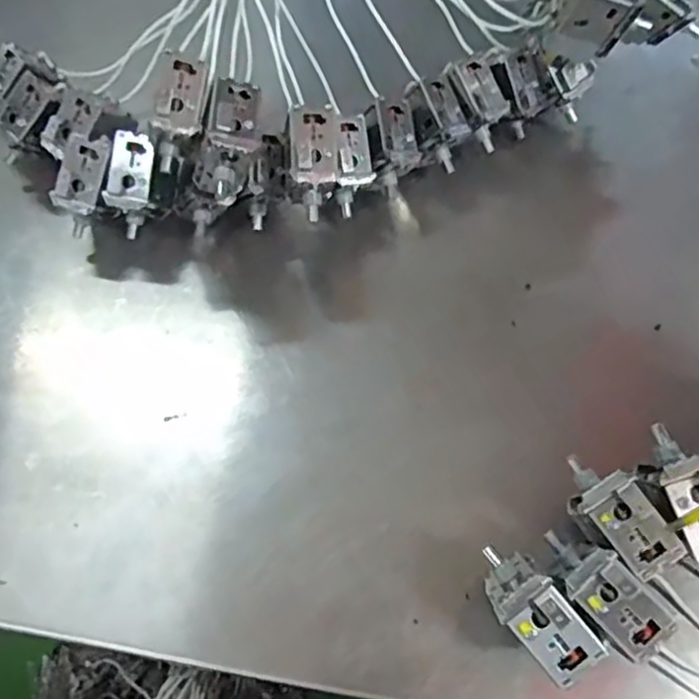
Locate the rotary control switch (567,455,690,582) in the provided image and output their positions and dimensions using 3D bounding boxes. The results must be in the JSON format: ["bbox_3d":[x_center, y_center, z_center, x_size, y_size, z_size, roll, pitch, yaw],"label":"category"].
[{"bbox_3d":[0.105,0.066,0.265,0.025,0.020,0.052,-28,65,-16],"label":"rotary control switch"}]

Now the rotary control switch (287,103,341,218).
[{"bbox_3d":[-0.017,-0.090,0.324,0.023,0.023,0.055,1,84,-2],"label":"rotary control switch"}]

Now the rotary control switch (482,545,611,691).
[{"bbox_3d":[0.069,0.096,0.244,0.024,0.020,0.052,-37,69,-20],"label":"rotary control switch"}]

